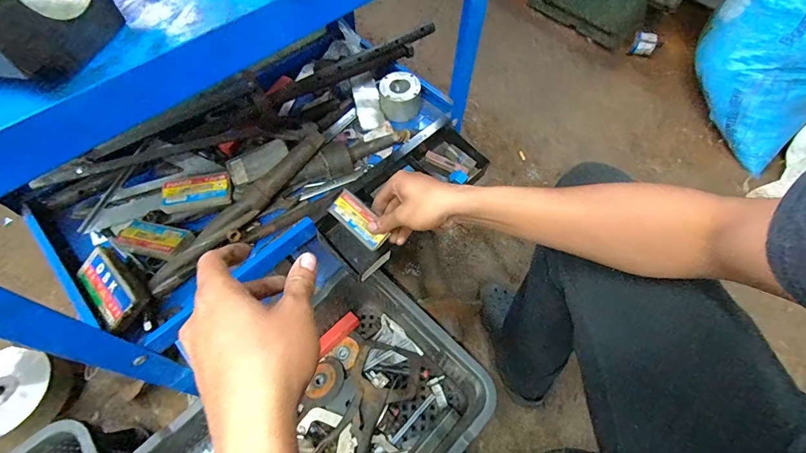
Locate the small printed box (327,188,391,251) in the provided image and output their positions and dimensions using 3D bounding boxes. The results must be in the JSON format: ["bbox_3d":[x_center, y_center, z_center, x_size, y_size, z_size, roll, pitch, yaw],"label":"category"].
[{"bbox_3d":[-0.058,-0.009,0.506,0.087,0.005,0.040,41,94,12],"label":"small printed box"}]

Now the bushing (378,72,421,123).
[{"bbox_3d":[-0.005,-0.241,0.710,0.076,0.059,0.065,0,60,-2],"label":"bushing"}]

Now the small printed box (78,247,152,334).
[{"bbox_3d":[-0.392,0.084,0.517,0.121,0.029,0.054,42,89,20],"label":"small printed box"}]

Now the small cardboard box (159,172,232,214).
[{"bbox_3d":[-0.315,-0.053,0.587,0.099,0.027,0.052,-6,60,-5],"label":"small cardboard box"}]

